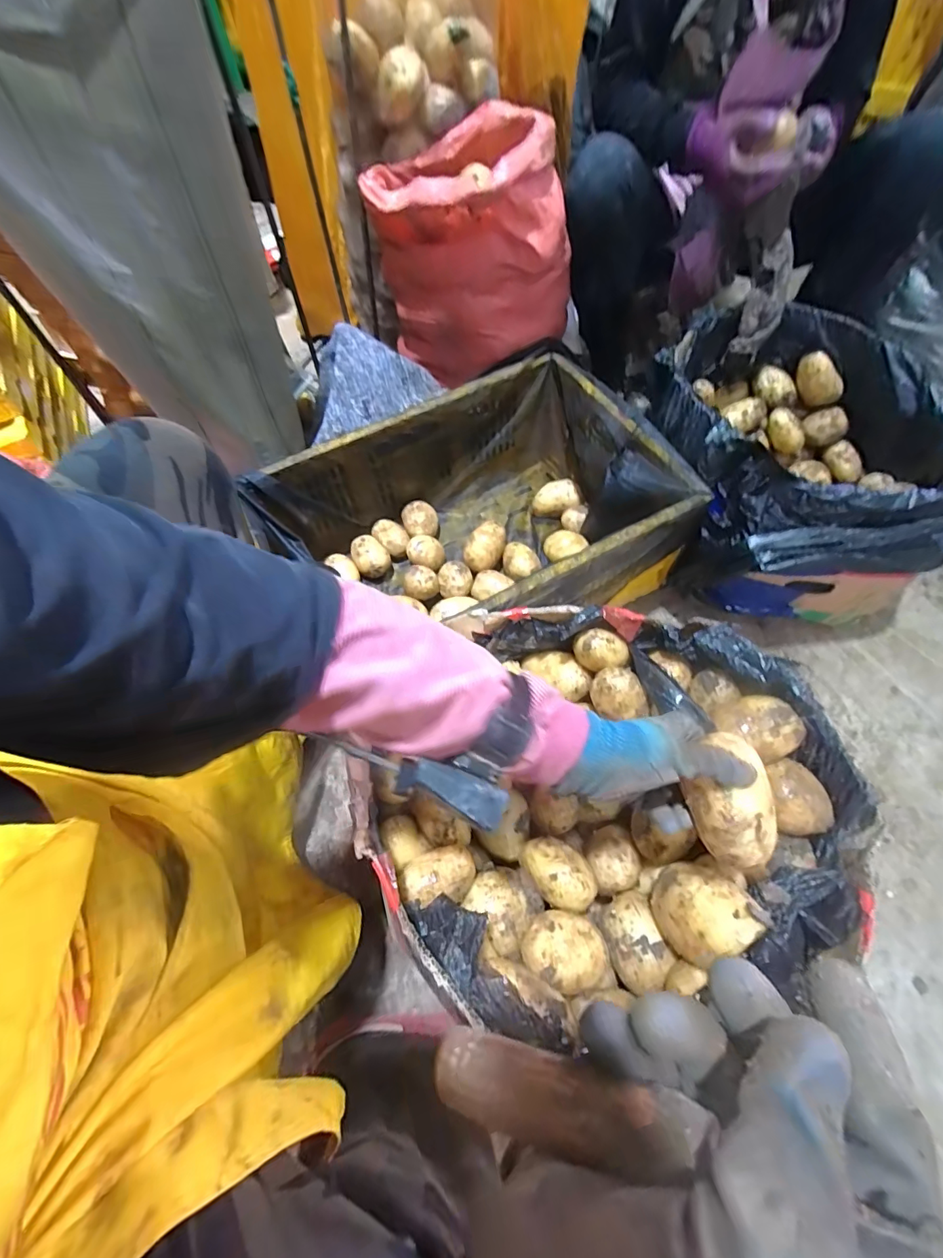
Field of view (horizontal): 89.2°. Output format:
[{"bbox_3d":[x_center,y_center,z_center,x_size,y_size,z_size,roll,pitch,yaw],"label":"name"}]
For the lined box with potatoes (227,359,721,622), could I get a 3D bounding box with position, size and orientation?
[{"bbox_3d":[0.012,-0.158,0.793,0.547,0.235,0.417,-25,62,-11],"label":"lined box with potatoes"}]

